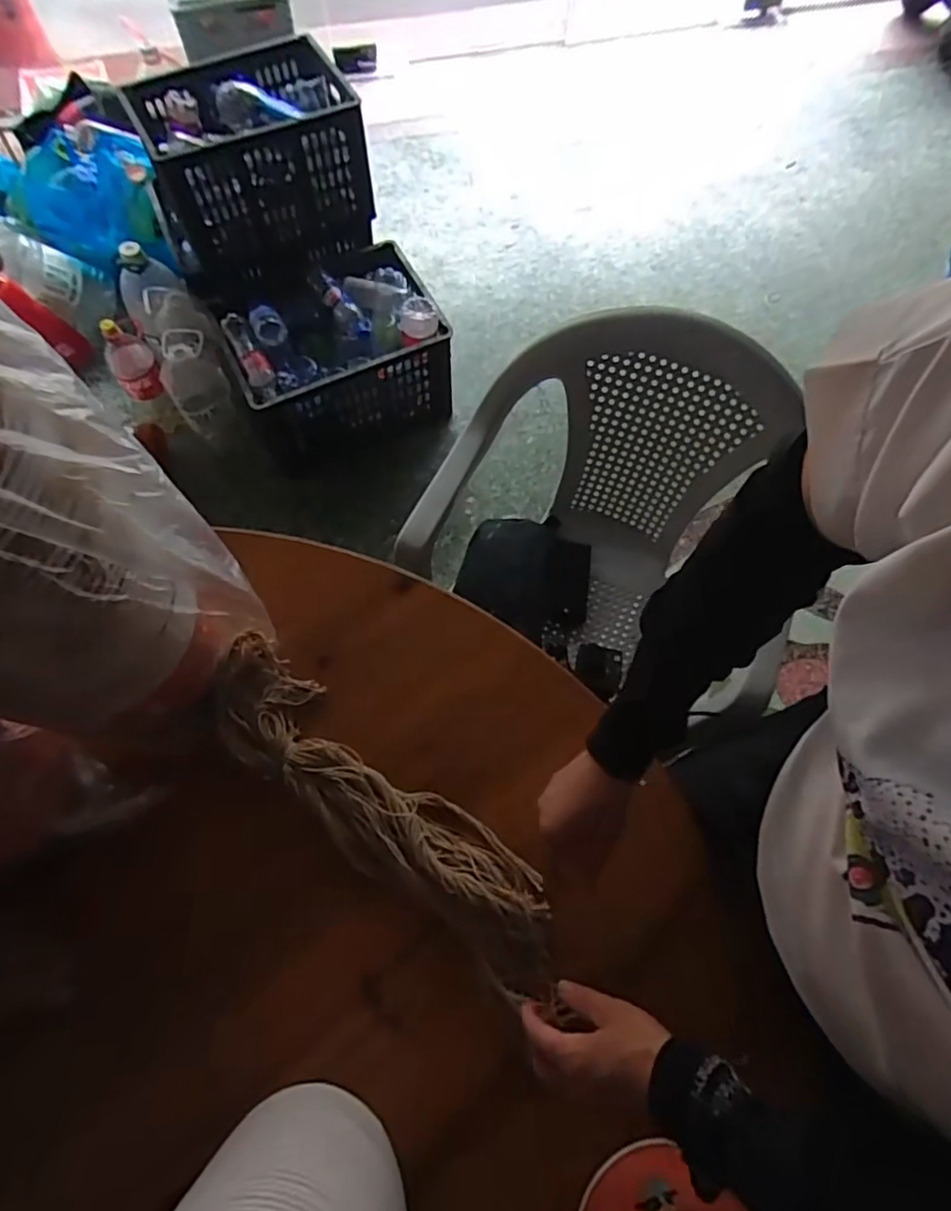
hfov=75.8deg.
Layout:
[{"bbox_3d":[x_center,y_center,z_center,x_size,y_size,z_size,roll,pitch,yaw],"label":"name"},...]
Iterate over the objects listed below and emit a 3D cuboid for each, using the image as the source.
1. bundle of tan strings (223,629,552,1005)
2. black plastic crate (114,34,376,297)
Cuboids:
[{"bbox_3d":[-0.091,0.188,0.576,0.412,0.043,0.095,39,73,9],"label":"bundle of tan strings"},{"bbox_3d":[-0.504,-0.996,1.409,0.479,0.308,0.286,-22,72,-10],"label":"black plastic crate"}]

